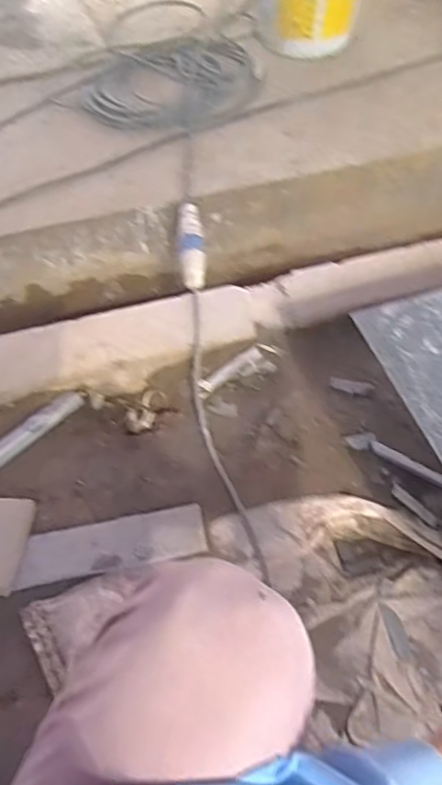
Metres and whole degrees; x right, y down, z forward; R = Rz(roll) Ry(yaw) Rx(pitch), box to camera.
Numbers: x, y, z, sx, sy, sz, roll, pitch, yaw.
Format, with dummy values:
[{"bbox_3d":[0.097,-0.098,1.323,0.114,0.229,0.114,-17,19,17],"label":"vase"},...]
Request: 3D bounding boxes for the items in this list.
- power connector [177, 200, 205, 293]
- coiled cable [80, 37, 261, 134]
[{"bbox_3d":[-0.059,-0.287,1.197,0.051,0.041,0.204,-5,69,-3],"label":"power connector"},{"bbox_3d":[-0.120,-0.762,1.453,0.444,0.048,0.376,-11,57,-6],"label":"coiled cable"}]

